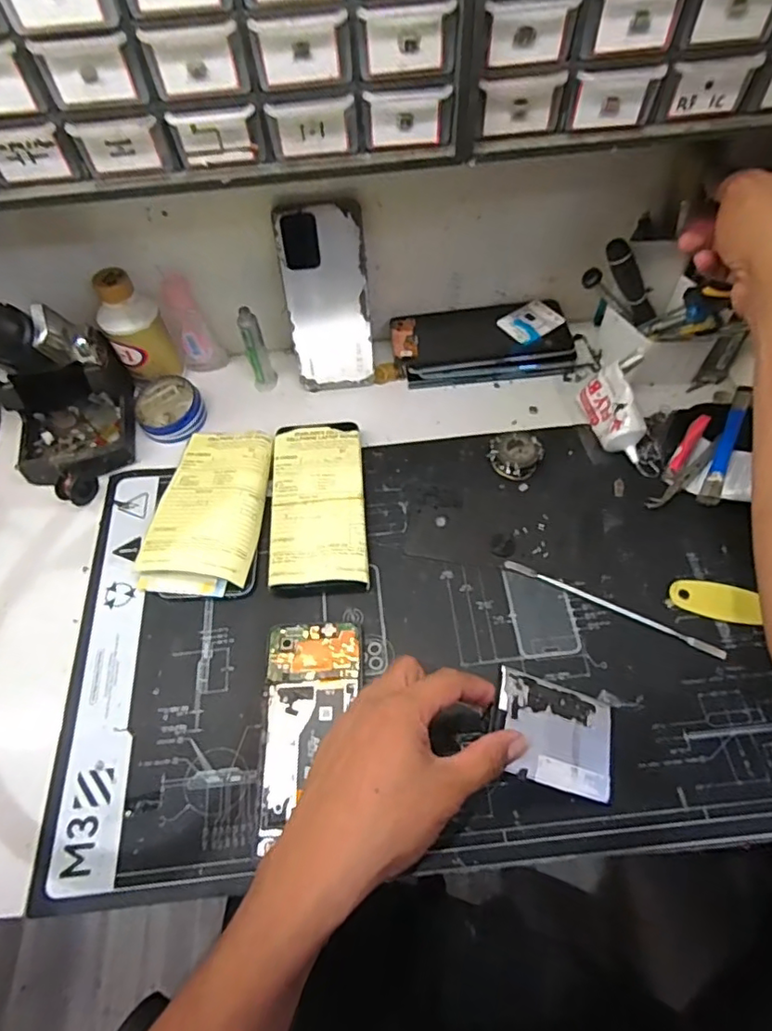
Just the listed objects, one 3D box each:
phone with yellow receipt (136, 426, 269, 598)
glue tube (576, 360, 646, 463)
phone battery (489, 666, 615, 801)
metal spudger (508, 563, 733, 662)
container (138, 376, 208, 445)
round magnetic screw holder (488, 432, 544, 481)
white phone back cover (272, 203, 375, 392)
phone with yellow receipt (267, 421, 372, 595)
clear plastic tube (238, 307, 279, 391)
[{"bbox_3d":[-0.151,-0.007,0.488,0.093,0.026,0.159,2,59,4],"label":"phone with yellow receipt"},{"bbox_3d":[0.208,-0.091,0.505,0.031,0.054,0.081,0,56,-21],"label":"glue tube"},{"bbox_3d":[0.110,0.142,0.368,0.090,0.004,0.063,23,59,-14],"label":"phone battery"},{"bbox_3d":[0.176,0.071,0.441,0.171,0.004,0.008,23,63,16],"label":"metal spudger"},{"bbox_3d":[-0.207,-0.100,0.551,0.061,0.030,0.065,-1,59,2],"label":"container"},{"bbox_3d":[0.114,-0.052,0.505,0.043,0.025,0.039,23,63,16],"label":"round magnetic screw holder"},{"bbox_3d":[-0.053,-0.194,0.524,0.074,0.163,0.007,-4,37,0],"label":"white phone back cover"},{"bbox_3d":[-0.058,-0.011,0.490,0.079,0.023,0.160,-5,59,0],"label":"phone with yellow receipt"},{"bbox_3d":[-0.125,-0.159,0.552,0.023,0.097,0.015,-25,61,-12],"label":"clear plastic tube"}]

